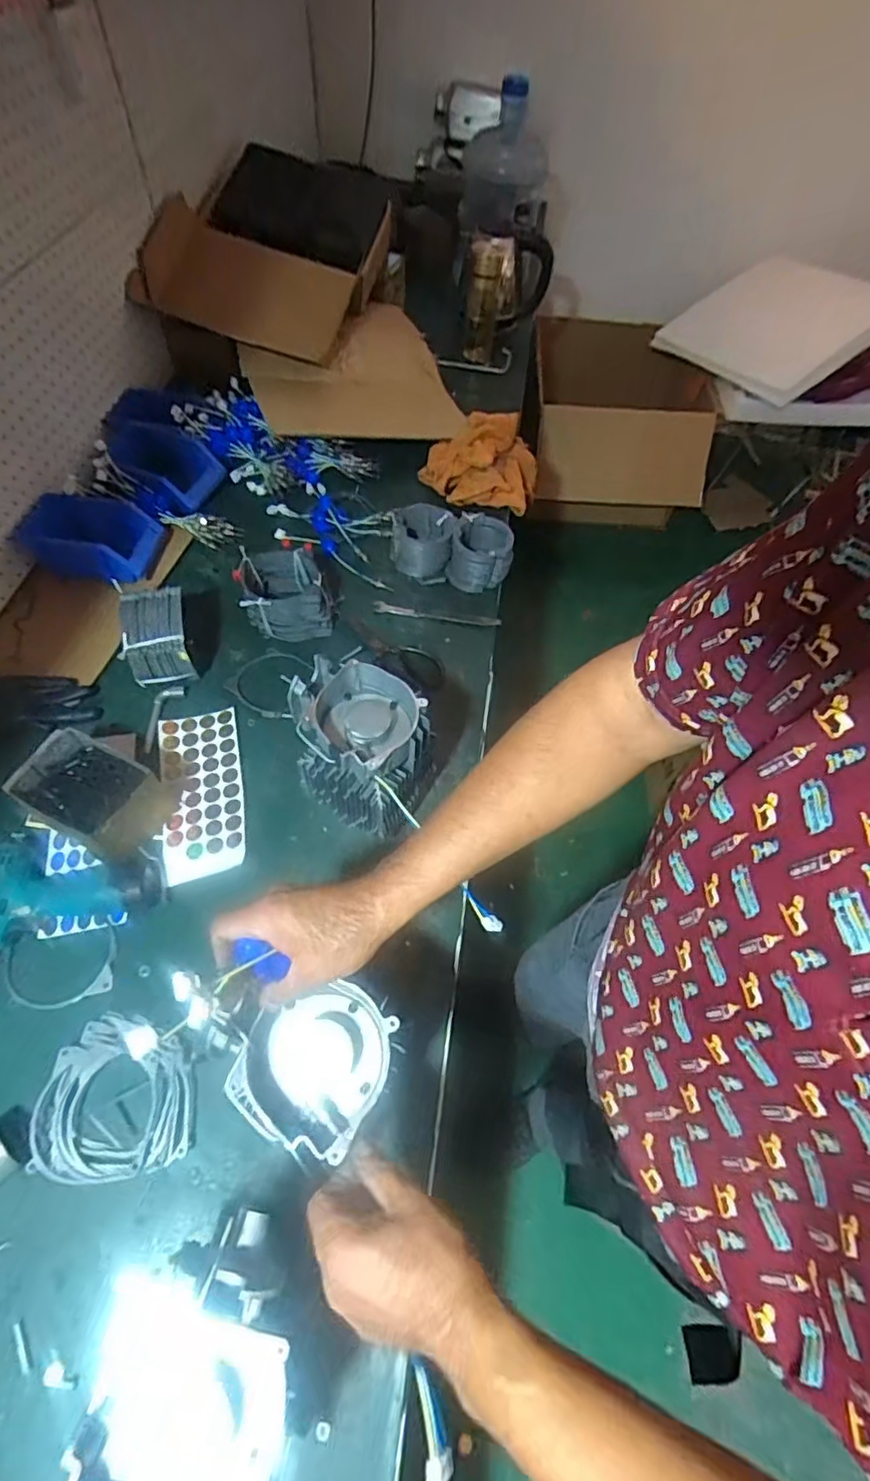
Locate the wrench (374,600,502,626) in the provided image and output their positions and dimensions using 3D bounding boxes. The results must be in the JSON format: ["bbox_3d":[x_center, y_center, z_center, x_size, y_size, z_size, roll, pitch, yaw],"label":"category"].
[{"bbox_3d":[0.005,-0.207,0.969,0.207,0.008,0.022,8,57,0],"label":"wrench"}]

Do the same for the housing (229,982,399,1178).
[{"bbox_3d":[-0.094,0.253,0.467,0.107,0.040,0.112,24,59,11],"label":"housing"}]

